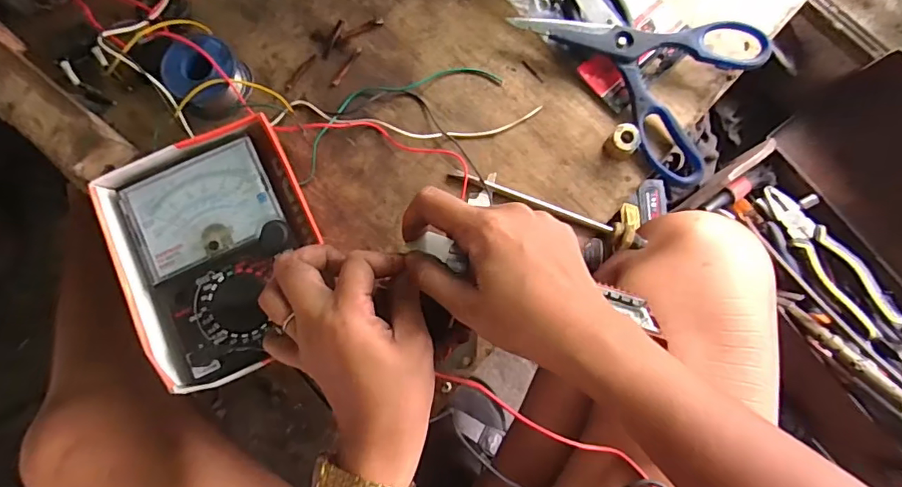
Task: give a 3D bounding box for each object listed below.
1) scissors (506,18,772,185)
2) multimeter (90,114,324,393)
[{"bbox_3d":[0.160,-0.153,0.399,0.184,0.025,0.133,44,82,6],"label":"scissors"},{"bbox_3d":[-0.160,0.007,0.357,0.124,0.037,0.160,-23,82,-5],"label":"multimeter"}]

